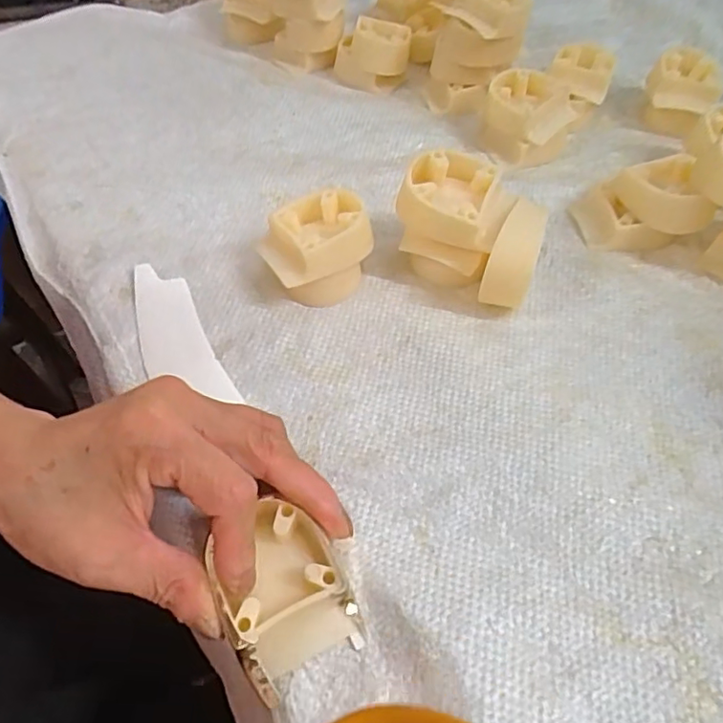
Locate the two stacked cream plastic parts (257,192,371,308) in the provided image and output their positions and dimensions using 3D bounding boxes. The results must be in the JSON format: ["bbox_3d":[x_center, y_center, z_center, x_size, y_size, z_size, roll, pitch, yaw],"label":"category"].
[{"bbox_3d":[-0.025,-0.063,0.313,0.055,0.044,0.046,-18,55,-16],"label":"two stacked cream plastic parts"}]

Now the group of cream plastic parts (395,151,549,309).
[{"bbox_3d":[0.059,-0.071,0.313,0.086,0.061,0.051,27,55,17],"label":"group of cream plastic parts"}]

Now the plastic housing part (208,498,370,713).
[{"bbox_3d":[-0.030,0.087,0.213,0.044,0.024,0.057,-24,57,-20],"label":"plastic housing part"}]

